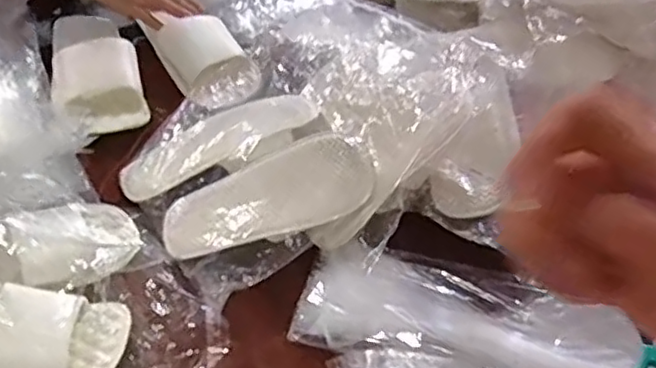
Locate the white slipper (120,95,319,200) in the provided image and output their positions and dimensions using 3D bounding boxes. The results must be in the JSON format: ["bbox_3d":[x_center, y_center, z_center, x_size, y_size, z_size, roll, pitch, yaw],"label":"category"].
[{"bbox_3d":[-0.125,-0.047,0.739,0.228,0.044,0.070,-23,48,-3],"label":"white slipper"}]

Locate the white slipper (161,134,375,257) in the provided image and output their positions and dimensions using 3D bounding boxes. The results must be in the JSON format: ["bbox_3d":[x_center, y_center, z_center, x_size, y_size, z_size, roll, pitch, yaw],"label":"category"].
[{"bbox_3d":[-0.068,0.011,0.694,0.225,0.055,0.089,-19,47,1],"label":"white slipper"}]

